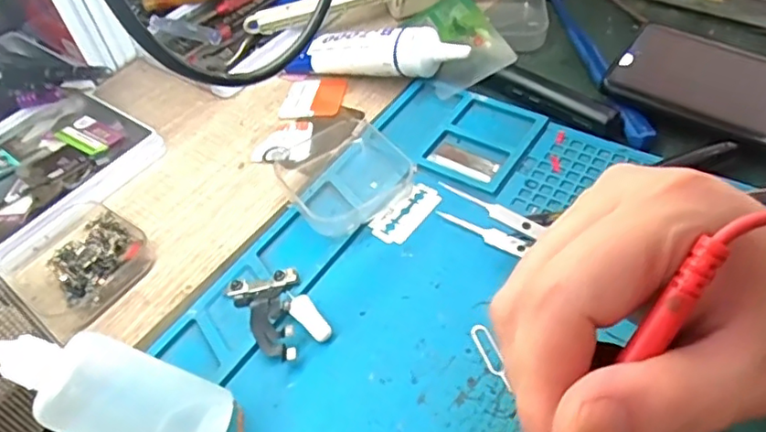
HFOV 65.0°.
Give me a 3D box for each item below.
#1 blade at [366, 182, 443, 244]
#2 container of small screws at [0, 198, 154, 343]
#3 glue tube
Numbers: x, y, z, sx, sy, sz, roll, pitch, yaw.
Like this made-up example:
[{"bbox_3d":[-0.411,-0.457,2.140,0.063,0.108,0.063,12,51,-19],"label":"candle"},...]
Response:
[{"bbox_3d":[0.012,-0.002,0.318,0.022,0.004,0.041,30,62,34],"label":"blade"},{"bbox_3d":[-0.161,0.019,0.310,0.067,0.016,0.062,31,59,29],"label":"container of small screws"},{"bbox_3d":[-0.007,-0.106,0.389,0.124,0.023,0.025,6,49,27],"label":"glue tube"}]

